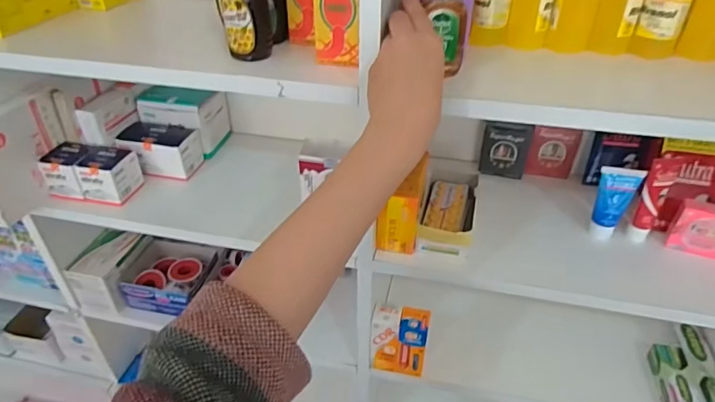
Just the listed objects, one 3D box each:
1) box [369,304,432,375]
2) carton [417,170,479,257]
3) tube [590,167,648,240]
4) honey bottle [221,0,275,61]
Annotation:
[{"bbox_3d":[0.059,0.195,0.666,0.076,0.099,0.039,6,37,9],"label":"box"},{"bbox_3d":[0.118,0.003,0.614,0.065,0.044,0.145,9,37,12],"label":"carton"},{"bbox_3d":[0.314,0.005,0.581,0.047,0.094,0.027,-2,28,-3],"label":"tube"},{"bbox_3d":[-0.110,-0.196,0.476,0.048,0.097,0.043,-7,37,-9],"label":"honey bottle"}]

